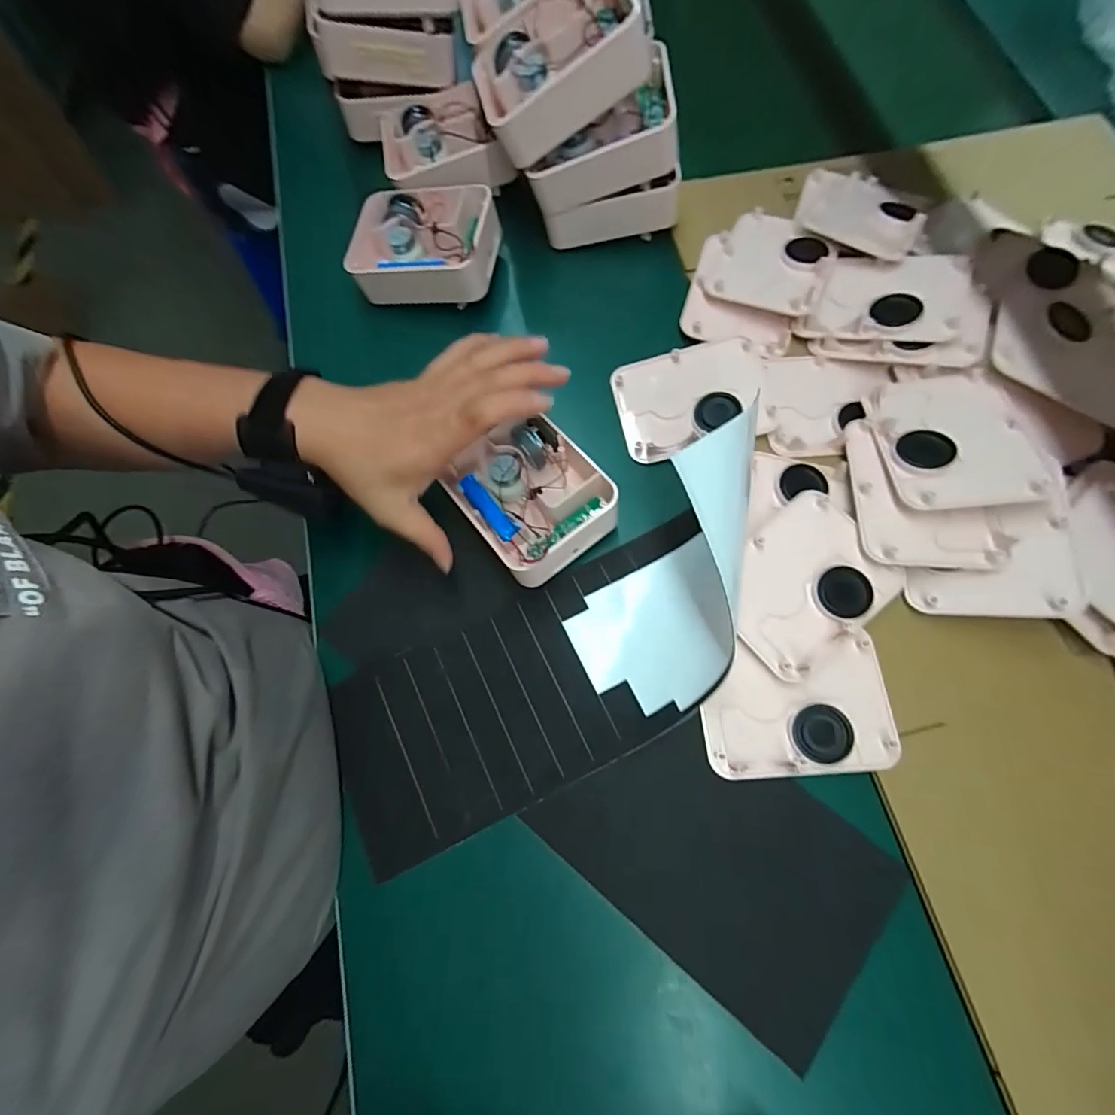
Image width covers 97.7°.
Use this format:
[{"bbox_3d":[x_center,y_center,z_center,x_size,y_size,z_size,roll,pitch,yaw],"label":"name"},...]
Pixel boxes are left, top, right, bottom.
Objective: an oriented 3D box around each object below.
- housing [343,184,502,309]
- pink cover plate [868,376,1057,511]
[{"bbox_3d":[-0.122,-0.291,0.453,0.127,0.044,0.097,8,73,3],"label":"housing"},{"bbox_3d":[0.299,-0.092,0.370,0.094,0.012,0.124,-3,58,12],"label":"pink cover plate"}]

